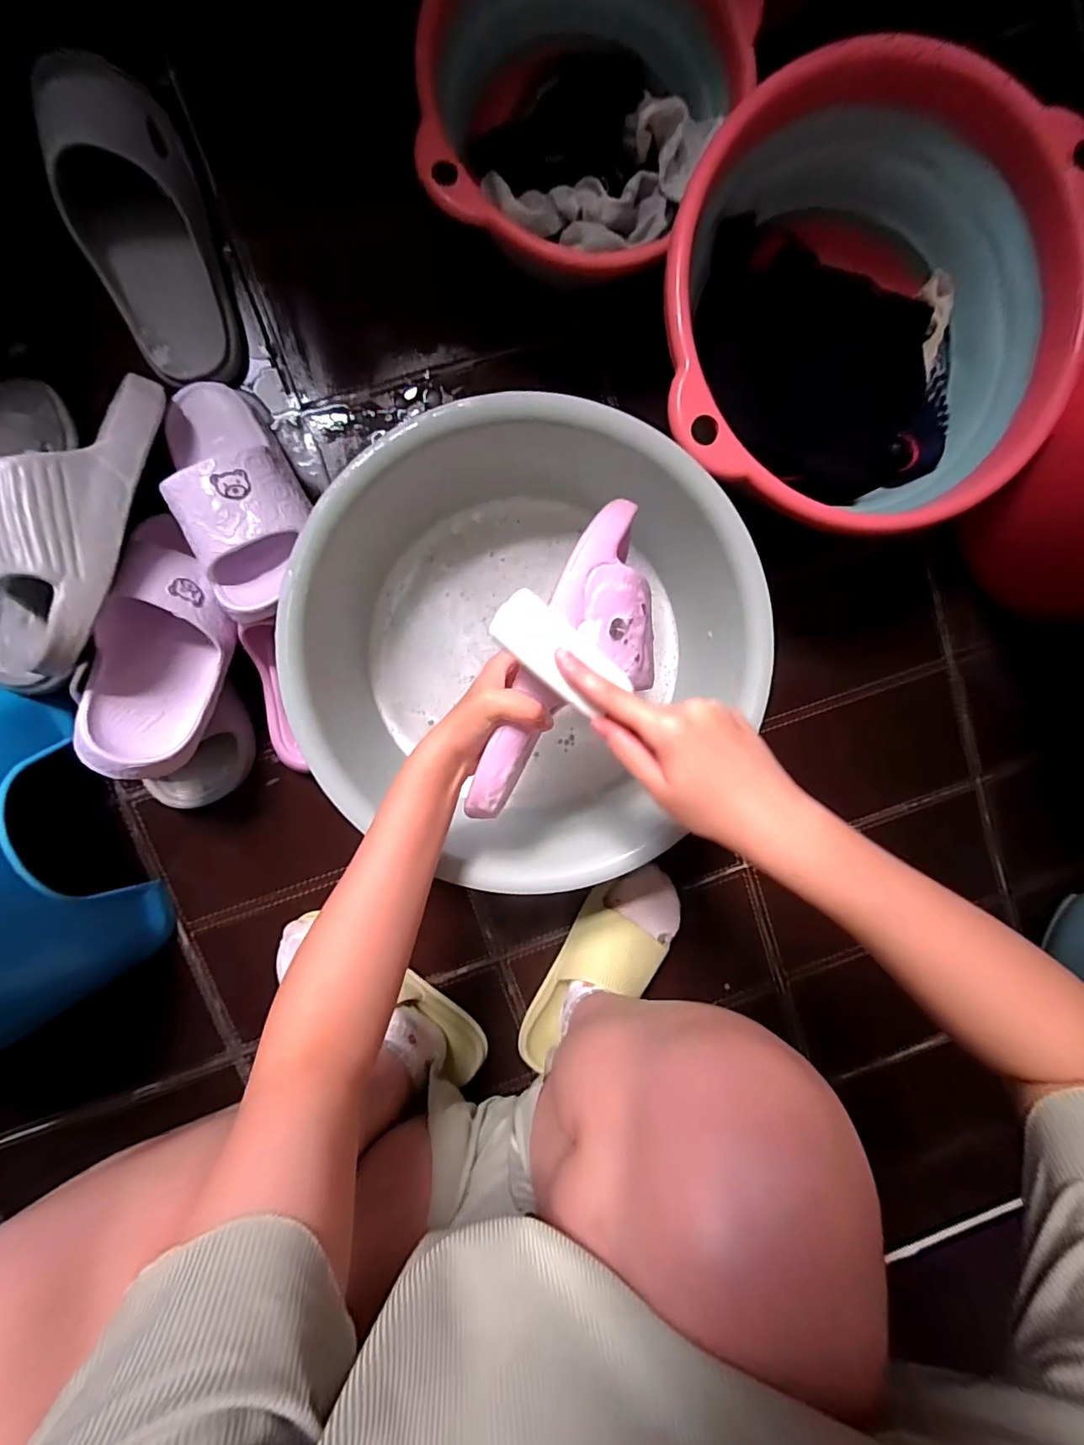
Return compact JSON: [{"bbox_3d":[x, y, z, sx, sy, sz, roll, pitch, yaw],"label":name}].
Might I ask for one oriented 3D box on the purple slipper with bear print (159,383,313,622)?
[{"bbox_3d":[-0.264,-0.203,0.447,0.095,0.071,0.236,-22,74,-2],"label":"purple slipper with bear print"}]

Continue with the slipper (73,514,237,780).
[{"bbox_3d":[-0.321,-0.069,0.440,0.087,0.075,0.231,1,78,-5],"label":"slipper"}]

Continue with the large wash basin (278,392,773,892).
[{"bbox_3d":[-0.012,-0.070,0.471,0.370,0.131,0.375,-1,96,-5],"label":"large wash basin"}]

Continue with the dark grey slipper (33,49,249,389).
[{"bbox_3d":[-0.353,-0.444,0.449,0.104,0.058,0.265,-15,97,-3],"label":"dark grey slipper"}]

